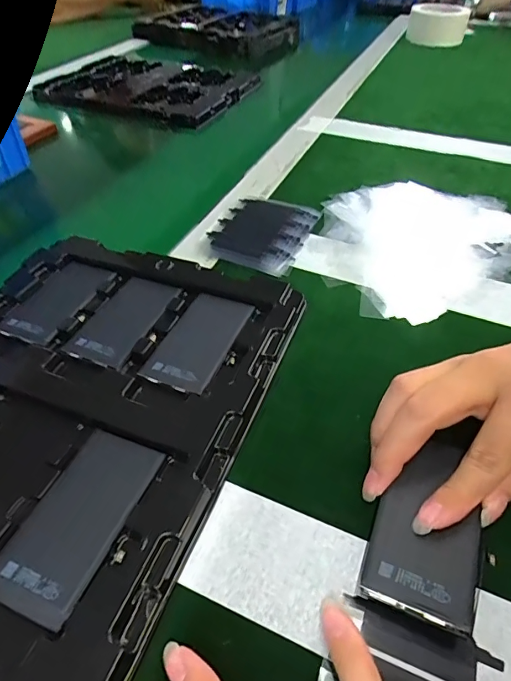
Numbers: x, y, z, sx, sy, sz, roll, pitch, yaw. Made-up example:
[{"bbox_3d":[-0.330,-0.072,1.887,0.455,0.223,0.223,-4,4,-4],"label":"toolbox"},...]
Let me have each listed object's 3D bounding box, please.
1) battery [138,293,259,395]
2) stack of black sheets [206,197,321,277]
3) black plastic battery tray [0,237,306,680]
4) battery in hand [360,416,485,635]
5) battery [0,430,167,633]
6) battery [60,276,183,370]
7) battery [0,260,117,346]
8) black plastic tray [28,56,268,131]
[{"bbox_3d":[-0.036,-0.002,0.282,0.046,0.009,0.081,18,49,15],"label":"battery"},{"bbox_3d":[0.007,-0.095,0.372,0.075,0.008,0.096,18,49,15],"label":"stack of black sheets"},{"bbox_3d":[-0.111,0.031,0.246,0.211,0.017,0.269,17,48,13],"label":"black plastic battery tray"},{"bbox_3d":[0.083,0.077,0.201,0.044,0.008,0.093,20,52,16],"label":"battery in hand"},{"bbox_3d":[-0.083,0.082,0.204,0.044,0.006,0.083,16,49,14],"label":"battery"},{"bbox_3d":[-0.088,-0.017,0.296,0.047,0.009,0.081,17,49,14],"label":"battery"},{"bbox_3d":[-0.143,-0.030,0.311,0.047,0.008,0.078,21,50,18],"label":"battery"},{"bbox_3d":[-0.159,-0.371,0.637,0.278,0.026,0.242,21,49,16],"label":"black plastic tray"}]

